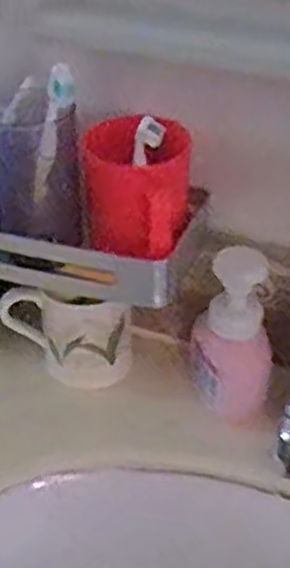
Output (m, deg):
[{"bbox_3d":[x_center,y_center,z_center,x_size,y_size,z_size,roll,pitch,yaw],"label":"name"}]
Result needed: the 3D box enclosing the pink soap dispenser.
[{"bbox_3d":[0.074,0.042,0.676,0.058,0.132,0.070,-11,40,-14],"label":"pink soap dispenser"}]

